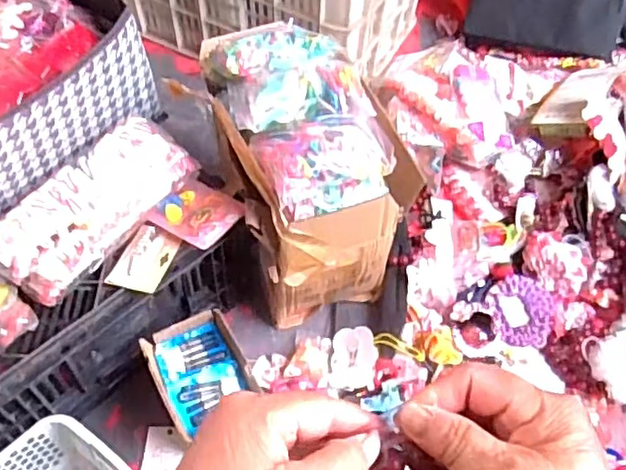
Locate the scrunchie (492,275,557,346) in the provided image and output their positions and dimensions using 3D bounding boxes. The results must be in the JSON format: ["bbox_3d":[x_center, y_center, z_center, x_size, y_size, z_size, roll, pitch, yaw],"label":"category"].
[{"bbox_3d":[0.296,0.107,0.890,0.086,0.021,0.096,0,59,1],"label":"scrunchie"}]

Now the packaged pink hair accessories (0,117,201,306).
[{"bbox_3d":[-0.239,-0.031,0.690,0.096,0.068,0.234,32,60,18],"label":"packaged pink hair accessories"}]

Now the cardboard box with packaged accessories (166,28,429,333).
[{"bbox_3d":[-0.018,-0.071,0.800,0.187,0.303,0.265,-23,60,-17],"label":"cardboard box with packaged accessories"}]

